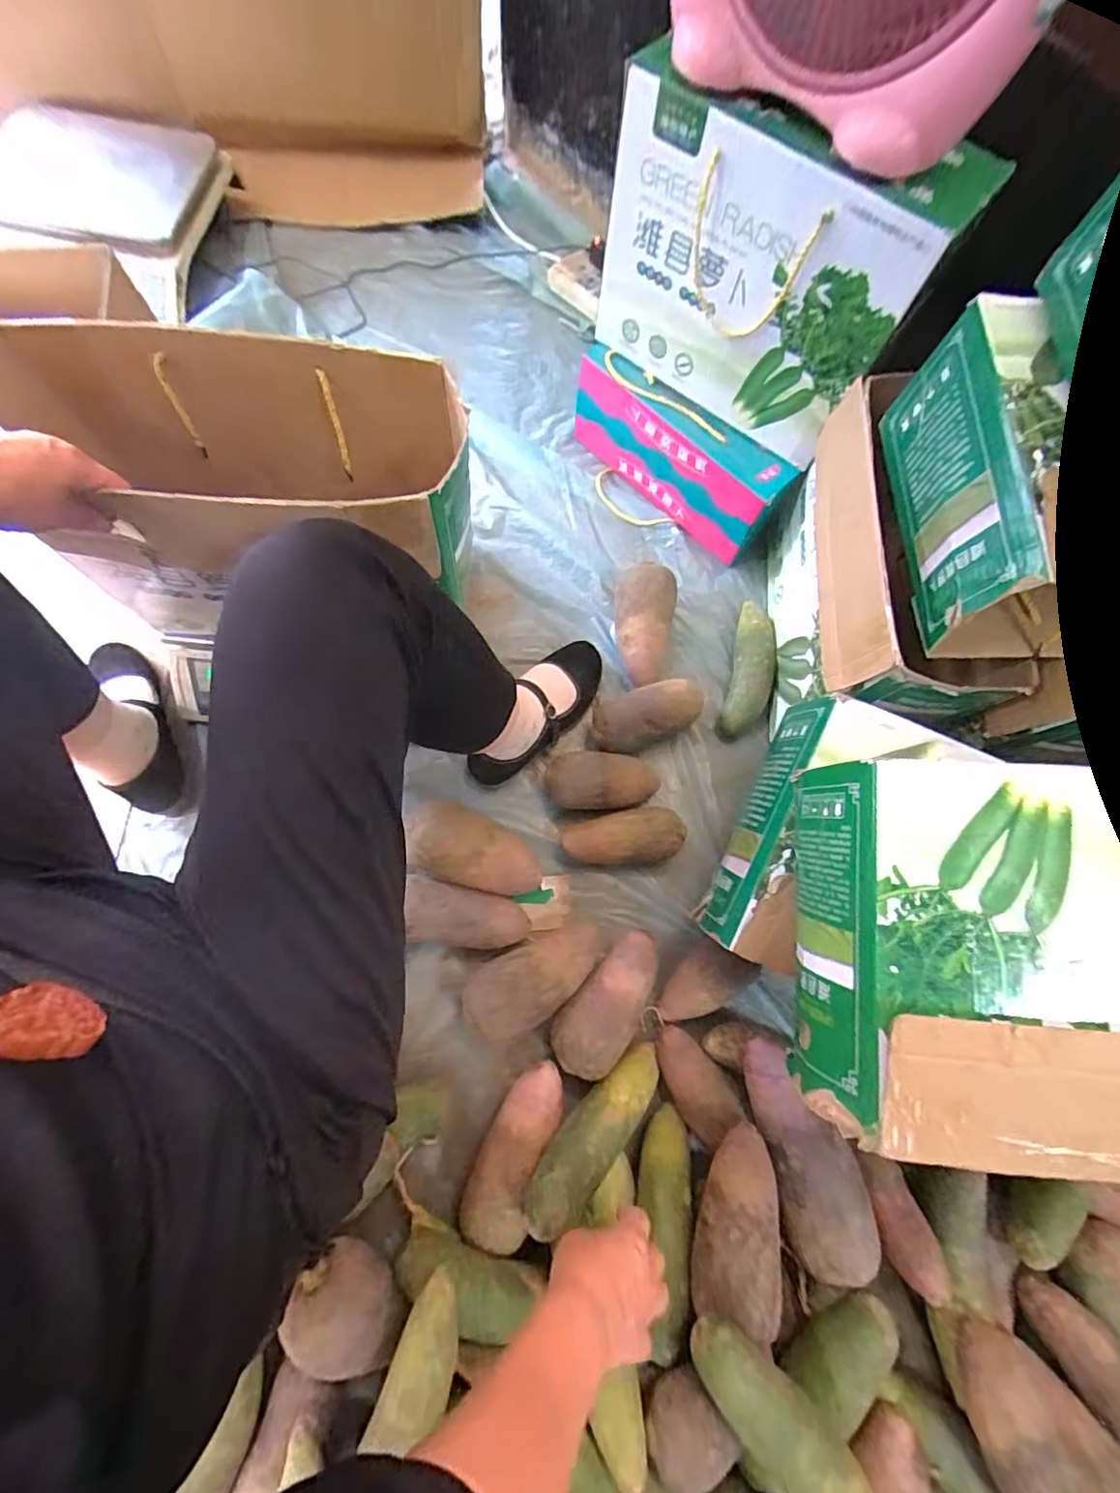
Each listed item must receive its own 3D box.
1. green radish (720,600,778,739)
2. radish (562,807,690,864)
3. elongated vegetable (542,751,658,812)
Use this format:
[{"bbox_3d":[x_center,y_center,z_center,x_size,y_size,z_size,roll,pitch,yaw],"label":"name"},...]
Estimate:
[{"bbox_3d":[0.270,-0.113,0.781,0.058,0.051,0.194,14,73,1],"label":"green radish"},{"bbox_3d":[0.077,0.114,0.692,0.149,0.057,0.066,-9,74,-6],"label":"radish"},{"bbox_3d":[0.053,0.045,0.704,0.139,0.062,0.068,-2,73,-4],"label":"elongated vegetable"}]

